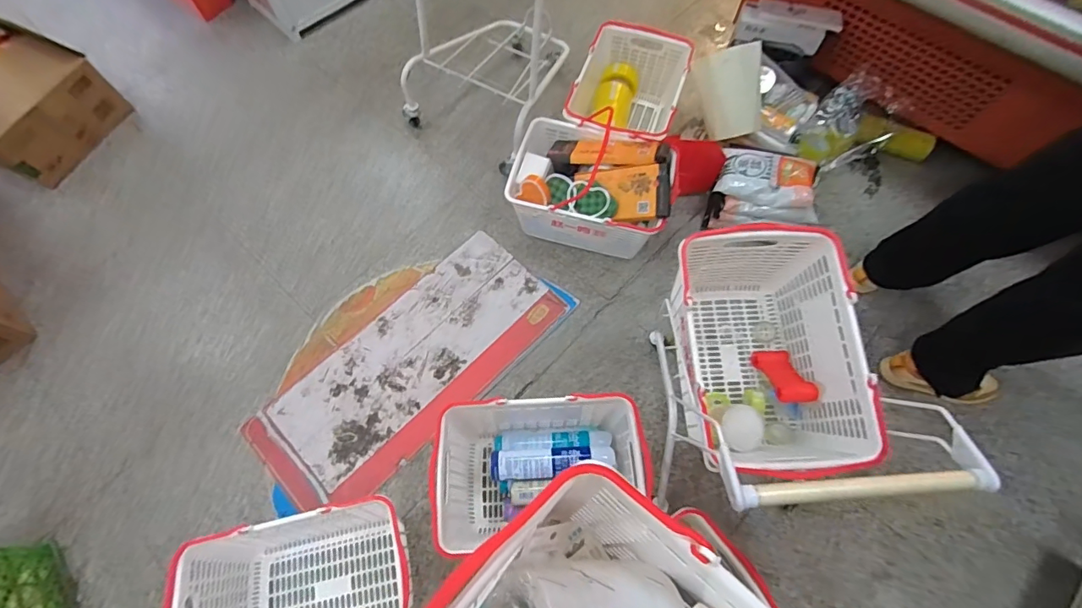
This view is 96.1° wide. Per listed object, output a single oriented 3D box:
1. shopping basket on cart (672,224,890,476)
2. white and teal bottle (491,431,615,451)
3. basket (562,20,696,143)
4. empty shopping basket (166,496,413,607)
[{"bbox_3d":[0.430,0.100,0.995,0.311,0.259,0.428,-3,66,-1],"label":"shopping basket on cart"},{"bbox_3d":[0.030,0.332,1.181,0.282,0.064,0.048,-3,66,-1],"label":"white and teal bottle"},{"bbox_3d":[0.270,-0.663,1.595,0.332,0.225,0.468,16,69,5],"label":"basket"},{"bbox_3d":[-0.522,0.627,1.063,0.406,0.250,0.316,-15,70,-7],"label":"empty shopping basket"}]

